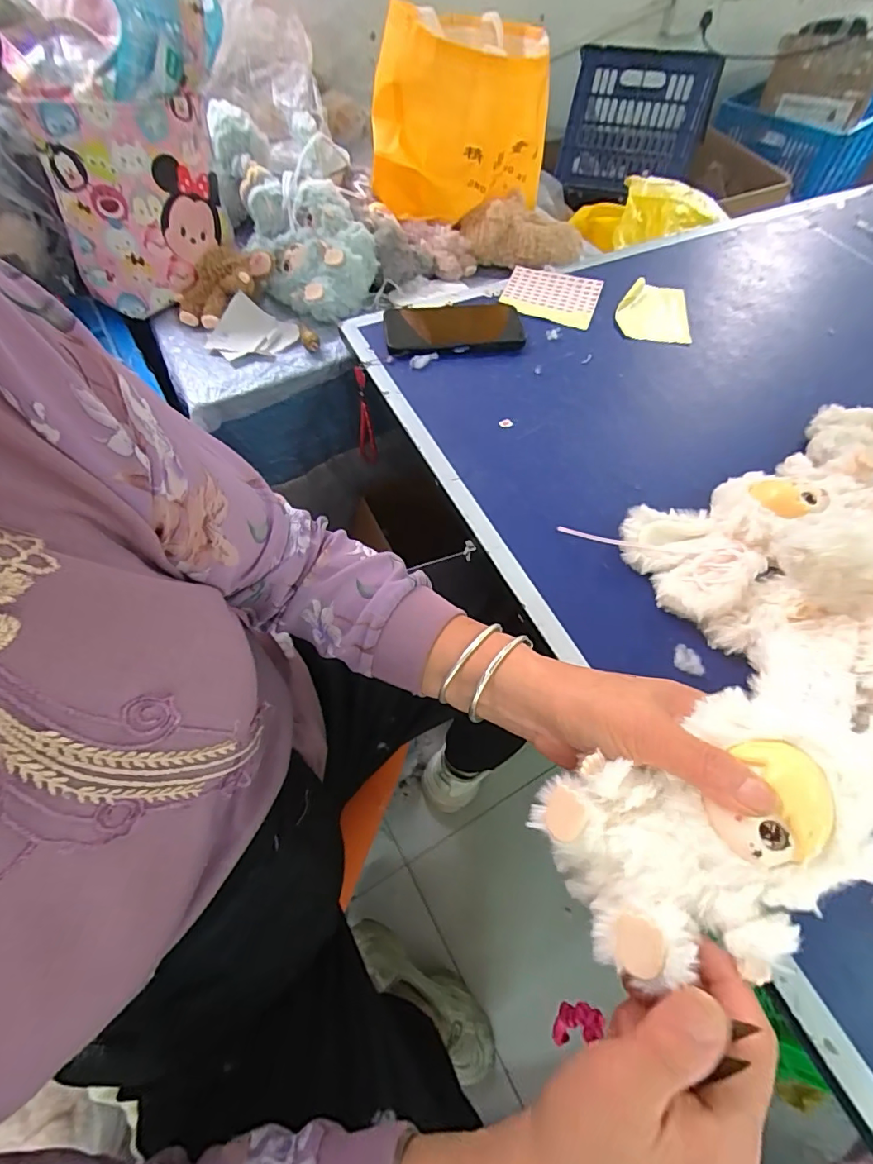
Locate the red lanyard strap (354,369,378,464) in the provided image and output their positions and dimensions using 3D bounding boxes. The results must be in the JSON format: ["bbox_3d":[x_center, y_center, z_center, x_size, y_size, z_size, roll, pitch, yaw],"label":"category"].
[{"bbox_3d":[-0.094,-0.214,0.657,0.022,0.169,0.023,-9,64,-7],"label":"red lanyard strap"}]

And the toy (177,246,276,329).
[{"bbox_3d":[-0.274,-0.382,0.637,0.076,0.047,0.130,39,66,20],"label":"toy"}]

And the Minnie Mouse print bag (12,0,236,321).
[{"bbox_3d":[-0.338,-0.488,0.562,0.104,0.266,0.240,30,64,15],"label":"Minnie Mouse print bag"}]

